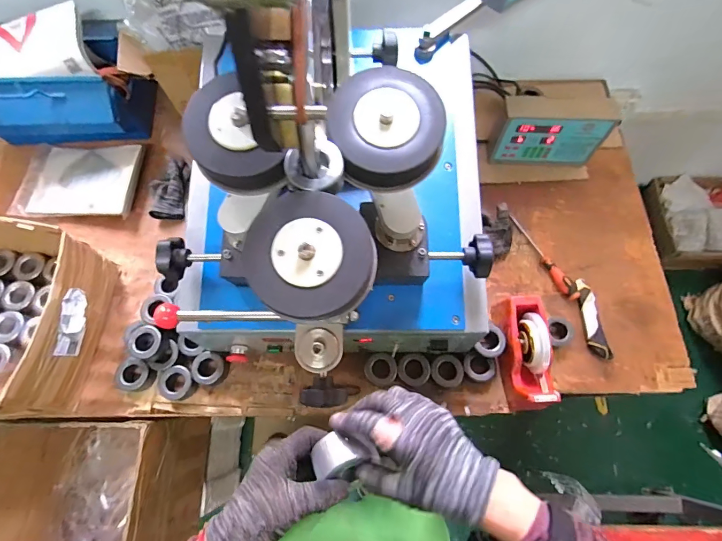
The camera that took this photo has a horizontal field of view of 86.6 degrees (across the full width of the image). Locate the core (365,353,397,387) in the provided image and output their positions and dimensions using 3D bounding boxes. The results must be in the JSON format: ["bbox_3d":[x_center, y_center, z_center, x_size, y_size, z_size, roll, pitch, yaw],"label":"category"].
[{"bbox_3d":[0.038,0.186,0.722,0.060,0.017,0.058,0,70,0],"label":"core"}]

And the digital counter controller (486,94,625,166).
[{"bbox_3d":[0.415,-0.311,0.856,0.219,0.152,0.087,4,70,2],"label":"digital counter controller"}]

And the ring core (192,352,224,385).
[{"bbox_3d":[-0.294,0.192,0.747,0.062,0.040,0.060,14,70,5],"label":"ring core"}]

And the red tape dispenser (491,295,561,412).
[{"bbox_3d":[0.303,0.151,0.709,0.079,0.109,0.200,-5,70,-1],"label":"red tape dispenser"}]

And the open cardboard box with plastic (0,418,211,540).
[{"bbox_3d":[-0.557,0.479,0.797,0.311,0.273,0.307,0,70,0],"label":"open cardboard box with plastic"}]

